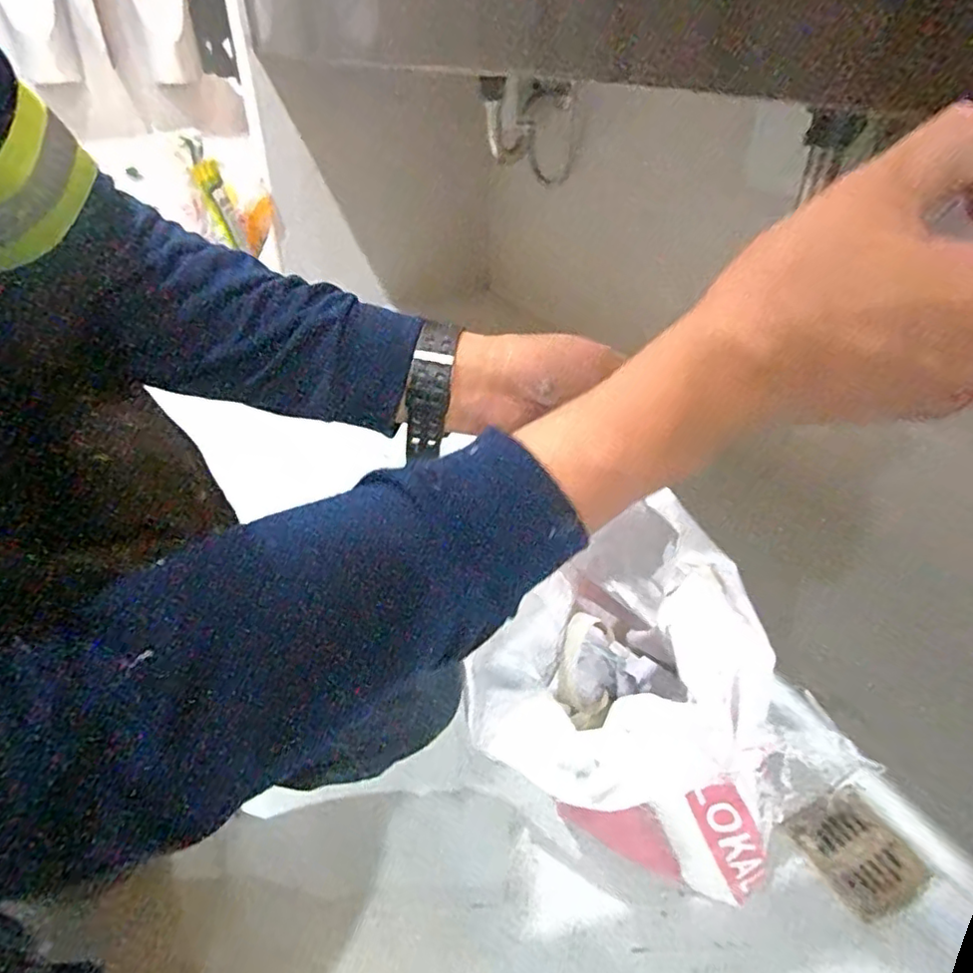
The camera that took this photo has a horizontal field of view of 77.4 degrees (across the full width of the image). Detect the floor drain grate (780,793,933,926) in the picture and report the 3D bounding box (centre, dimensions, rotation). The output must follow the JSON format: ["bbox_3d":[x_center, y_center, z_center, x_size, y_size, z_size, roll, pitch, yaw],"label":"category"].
[{"bbox_3d":[0.348,0.345,0.572,0.094,0.005,0.095,-15,38,-23],"label":"floor drain grate"}]

